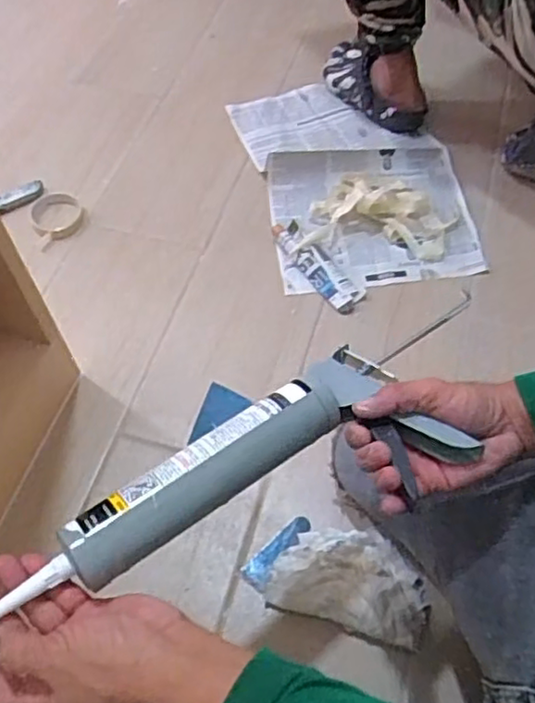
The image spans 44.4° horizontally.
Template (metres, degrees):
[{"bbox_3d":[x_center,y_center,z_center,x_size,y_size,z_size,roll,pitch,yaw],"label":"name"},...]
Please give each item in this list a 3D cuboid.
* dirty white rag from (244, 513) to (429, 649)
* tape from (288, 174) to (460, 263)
[{"bbox_3d":[0.077,0.235,0.704,0.197,0.055,0.111,12,59,12],"label":"dirty white rag"},{"bbox_3d":[0.162,-0.219,0.989,0.236,0.056,0.167,0,57,5],"label":"tape"}]

